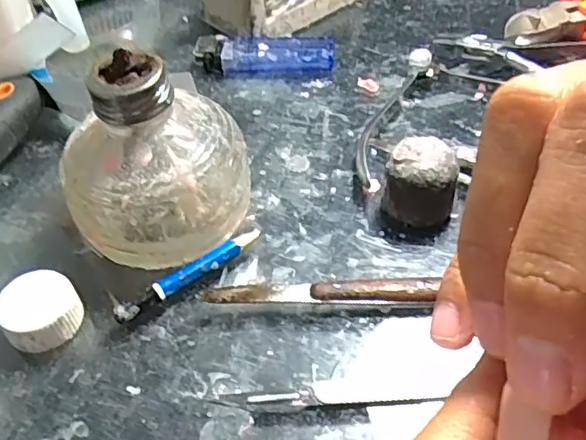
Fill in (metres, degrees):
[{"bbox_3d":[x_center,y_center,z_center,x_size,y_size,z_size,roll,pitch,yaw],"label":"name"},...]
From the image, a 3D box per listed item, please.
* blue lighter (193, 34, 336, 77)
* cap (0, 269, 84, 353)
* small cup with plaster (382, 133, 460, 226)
[{"bbox_3d":[-0.016,-0.096,0.345,0.079,0.015,0.024,3,47,8],"label":"blue lighter"},{"bbox_3d":[-0.096,0.035,0.227,0.027,0.017,0.027,-2,47,3],"label":"cap"},{"bbox_3d":[0.055,-0.015,0.252,0.028,0.033,0.023,14,50,17],"label":"small cup with plaster"}]

